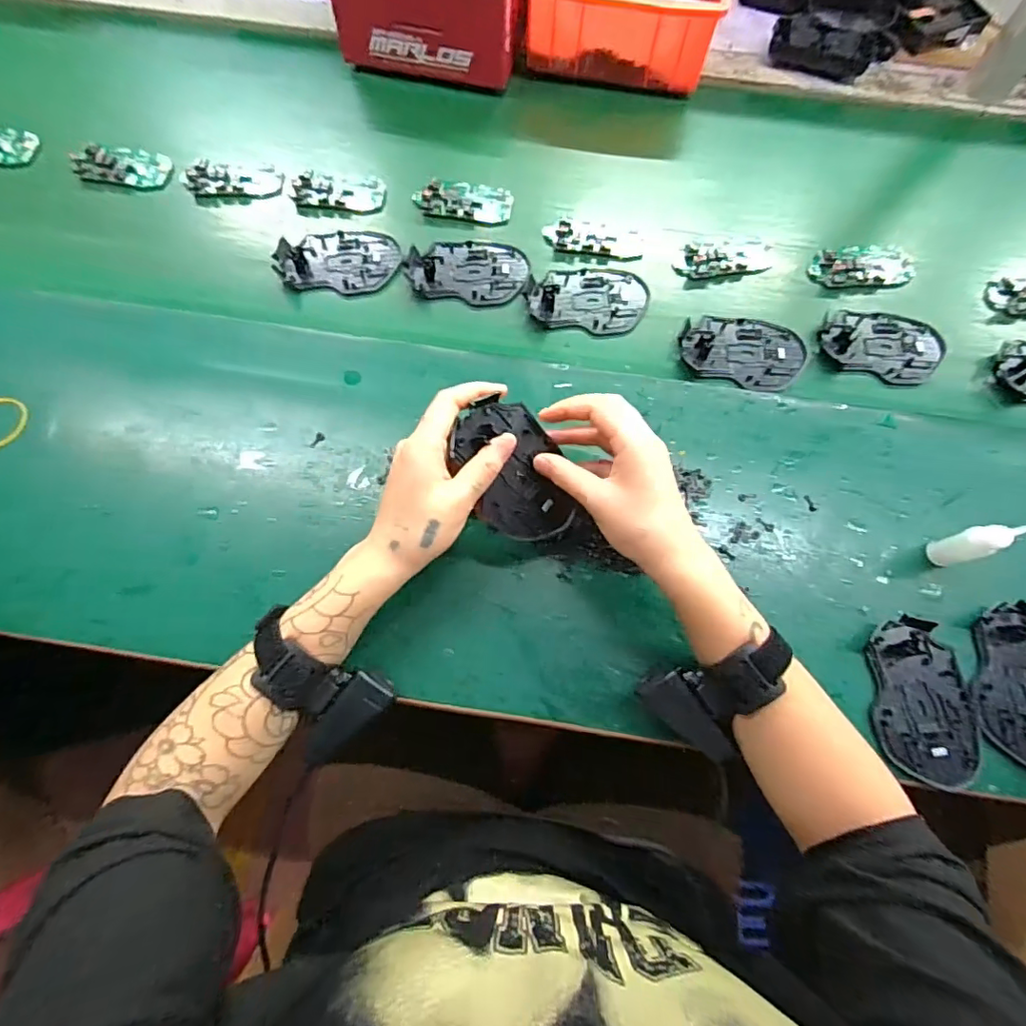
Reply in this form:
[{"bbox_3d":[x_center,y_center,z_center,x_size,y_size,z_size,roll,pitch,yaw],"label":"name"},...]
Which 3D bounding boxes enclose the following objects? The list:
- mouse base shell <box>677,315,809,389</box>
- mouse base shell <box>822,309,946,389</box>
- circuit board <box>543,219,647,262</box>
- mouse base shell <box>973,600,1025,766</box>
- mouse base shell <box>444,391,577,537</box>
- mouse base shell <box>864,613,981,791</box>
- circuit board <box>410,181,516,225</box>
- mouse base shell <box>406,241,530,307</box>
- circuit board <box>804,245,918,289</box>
[{"bbox_3d":[0.211,-0.150,0.489,0.110,0.012,0.069,16,73,4],"label":"mouse base shell"},{"bbox_3d":[0.344,-0.156,0.492,0.113,0.010,0.074,8,72,1],"label":"mouse base shell"},{"bbox_3d":[0.080,-0.271,0.525,0.097,0.007,0.036,11,73,2],"label":"circuit board"},{"bbox_3d":[0.386,0.128,0.398,0.070,0.010,0.115,12,73,3],"label":"mouse base shell"},{"bbox_3d":[0.003,-0.027,0.386,0.075,0.011,0.110,-36,109,-21],"label":"mouse base shell"},{"bbox_3d":[0.305,0.137,0.392,0.073,0.010,0.113,6,72,1],"label":"mouse base shell"},{"bbox_3d":[-0.050,-0.317,0.540,0.097,0.006,0.043,9,72,2],"label":"circuit board"},{"bbox_3d":[-0.043,-0.235,0.513,0.113,0.007,0.073,10,72,2],"label":"mouse base shell"},{"bbox_3d":[0.342,-0.244,0.522,0.102,0.008,0.053,-3,72,-2],"label":"circuit board"}]

